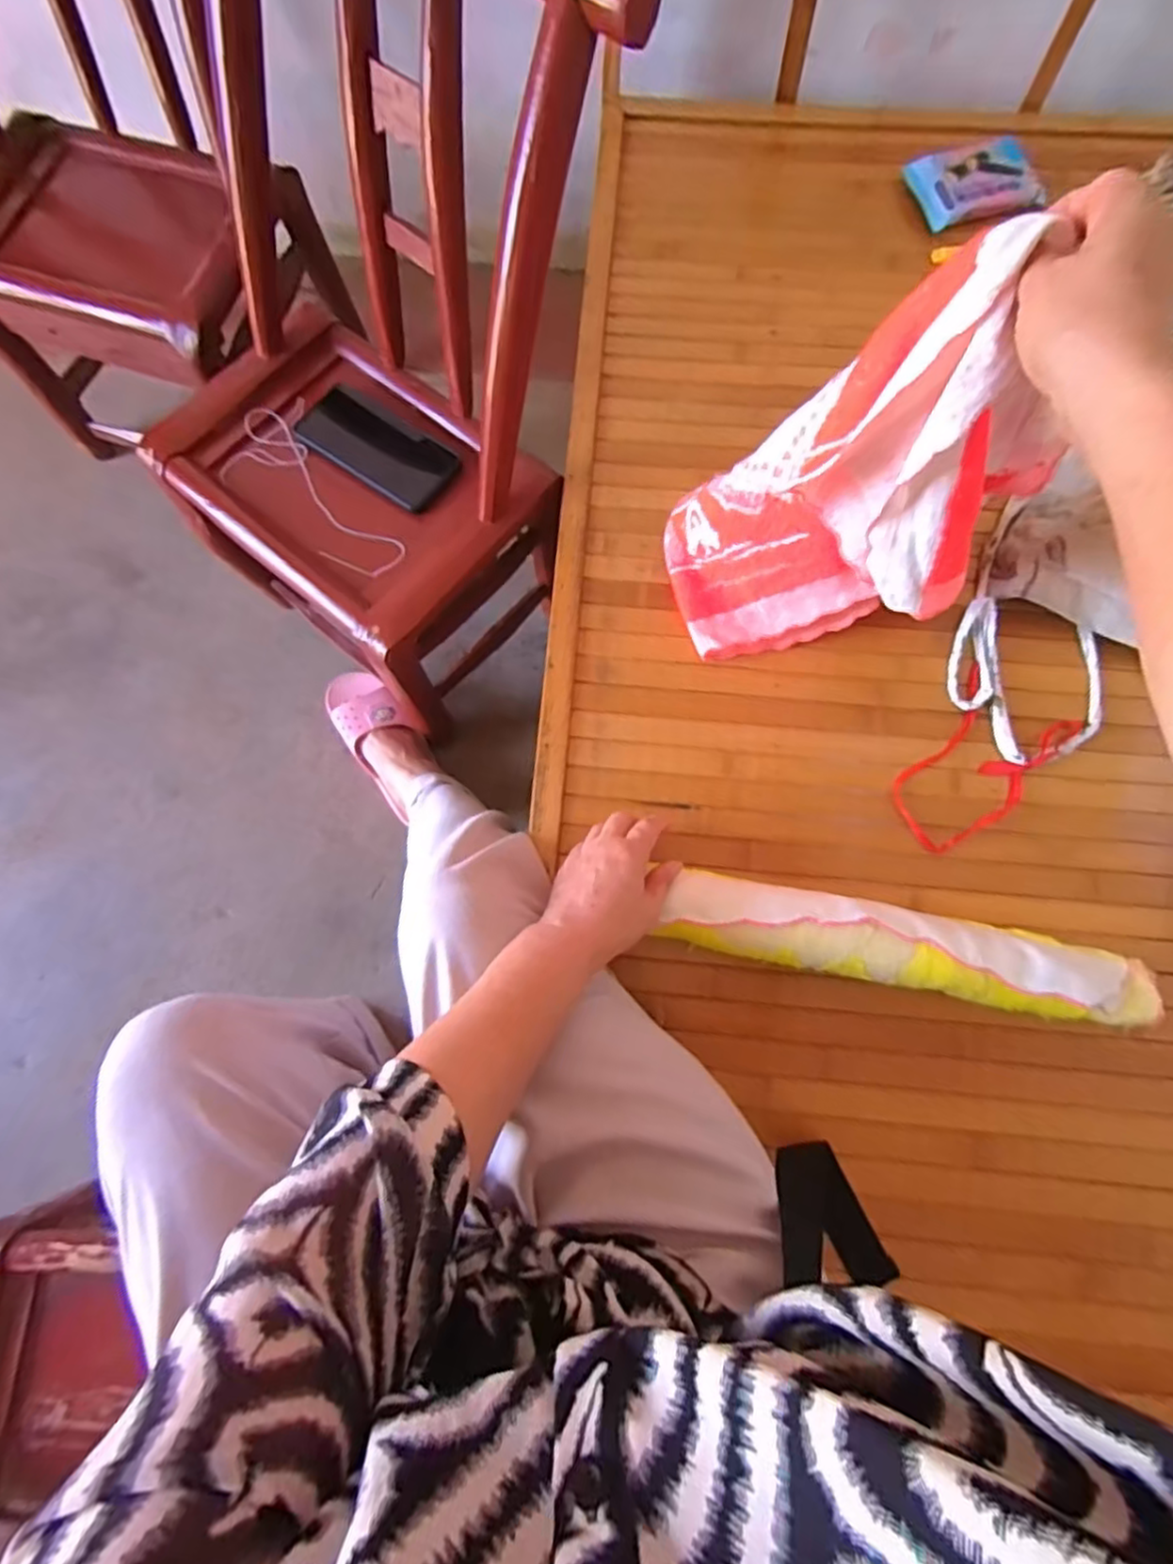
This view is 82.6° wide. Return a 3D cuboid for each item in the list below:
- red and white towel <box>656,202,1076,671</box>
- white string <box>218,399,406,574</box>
[{"bbox_3d":[0.210,-0.200,0.486,0.162,0.321,0.127,3,75,-21],"label":"red and white towel"},{"bbox_3d":[-0.289,-0.290,0.685,0.113,0.019,0.241,-33,77,-6],"label":"white string"}]

